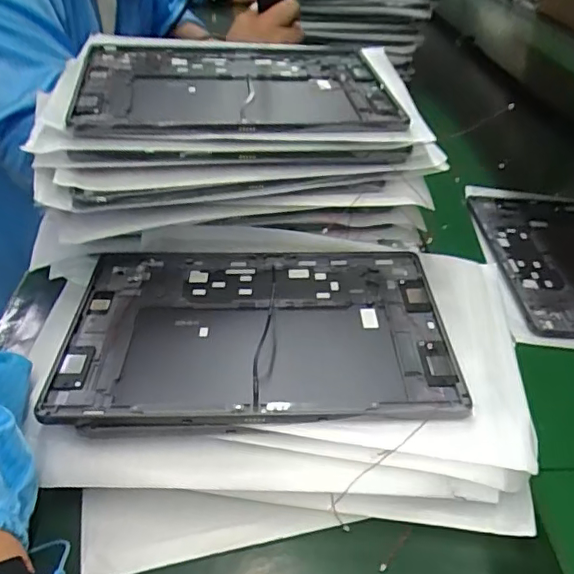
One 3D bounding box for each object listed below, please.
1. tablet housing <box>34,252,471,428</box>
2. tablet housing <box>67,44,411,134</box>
[{"bbox_3d":[-0.021,0.029,0.388,0.255,0.015,0.165,-1,38,-2],"label":"tablet housing"},{"bbox_3d":[-0.042,-0.167,0.468,0.250,0.013,0.162,-3,42,-9],"label":"tablet housing"}]

